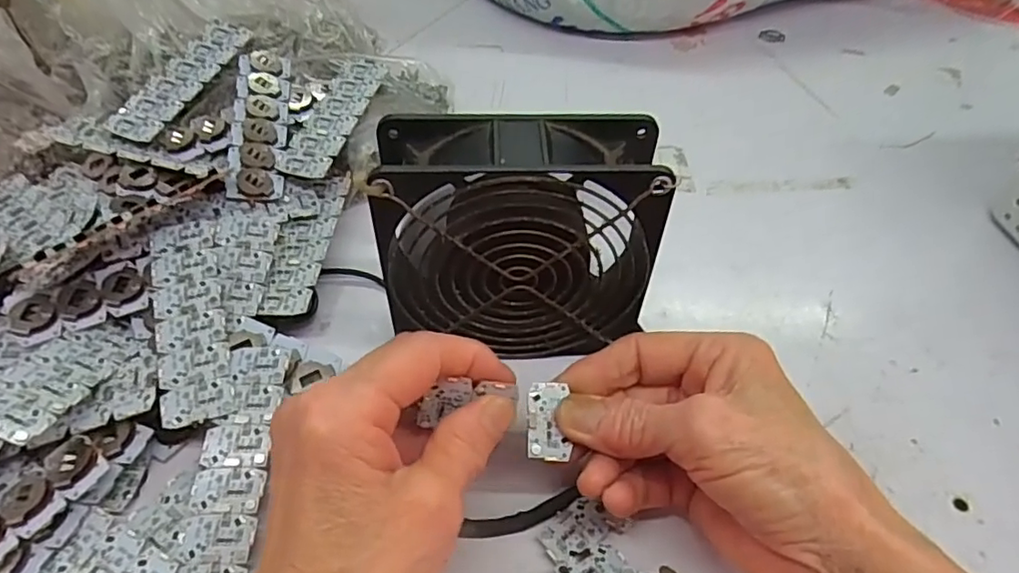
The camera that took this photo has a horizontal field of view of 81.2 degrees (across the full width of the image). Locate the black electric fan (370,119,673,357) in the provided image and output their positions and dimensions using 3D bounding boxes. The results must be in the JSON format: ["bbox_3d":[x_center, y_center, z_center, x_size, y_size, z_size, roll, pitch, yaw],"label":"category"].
[{"bbox_3d":[0.005,-0.016,0.275,0.116,0.118,0.043,0,48,-1],"label":"black electric fan"}]

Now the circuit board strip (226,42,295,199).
[{"bbox_3d":[-0.147,-0.098,0.352,0.030,0.008,0.111,-5,63,-6],"label":"circuit board strip"}]

